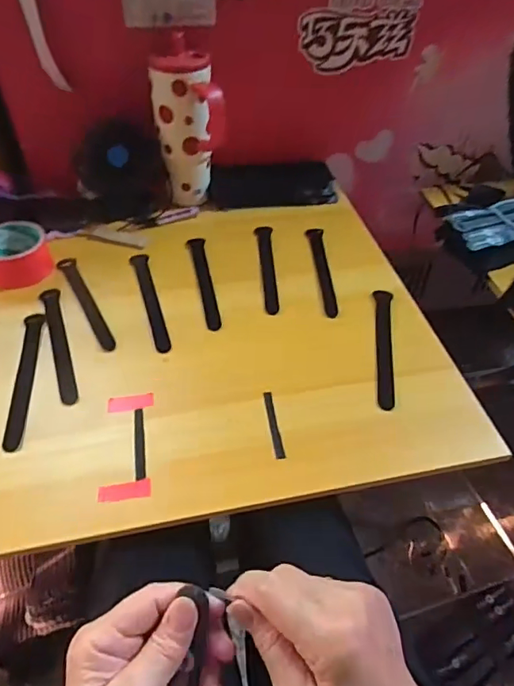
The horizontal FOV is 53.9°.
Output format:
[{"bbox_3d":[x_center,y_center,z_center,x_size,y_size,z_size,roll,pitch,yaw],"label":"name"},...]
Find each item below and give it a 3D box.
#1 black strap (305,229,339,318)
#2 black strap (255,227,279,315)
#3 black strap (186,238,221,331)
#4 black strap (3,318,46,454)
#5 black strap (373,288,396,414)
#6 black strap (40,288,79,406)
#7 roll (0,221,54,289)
[{"bbox_3d":[0.092,-0.105,0.714,0.024,0.005,0.190,-1,47,-1],"label":"black strap"},{"bbox_3d":[0.015,-0.108,0.714,0.023,0.006,0.191,-2,47,-2],"label":"black strap"},{"bbox_3d":[-0.074,-0.088,0.692,0.025,0.005,0.194,-8,47,-7],"label":"black strap"},{"bbox_3d":[-0.261,0.035,0.570,0.022,0.004,0.195,-8,47,-7],"label":"black strap"},{"bbox_3d":[0.153,0.002,0.609,0.023,0.006,0.188,7,47,7],"label":"black strap"},{"bbox_3d":[-0.240,-0.004,0.612,0.020,0.004,0.202,-17,49,-15],"label":"black strap"},{"bbox_3d":[-0.324,-0.118,0.680,0.083,0.048,0.091,0,47,0],"label":"roll"}]

